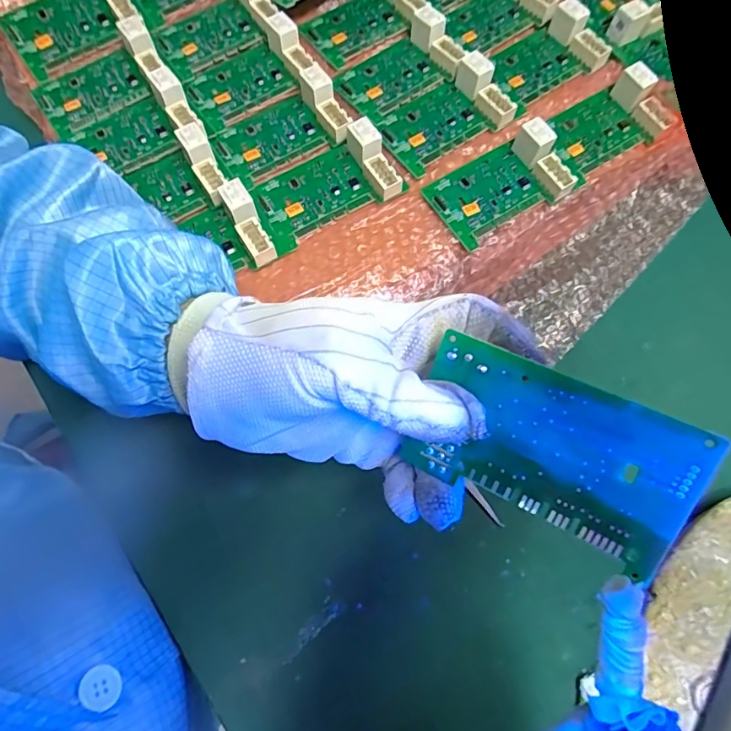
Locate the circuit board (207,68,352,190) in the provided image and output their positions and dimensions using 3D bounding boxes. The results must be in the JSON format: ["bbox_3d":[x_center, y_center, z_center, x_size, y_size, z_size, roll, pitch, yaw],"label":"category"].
[{"bbox_3d":[-0.063,-0.169,0.355,0.096,0.025,0.057,-30,77,-11],"label":"circuit board"}]

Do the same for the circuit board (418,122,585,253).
[{"bbox_3d":[0.094,-0.127,0.343,0.094,0.022,0.056,-30,77,-11],"label":"circuit board"}]

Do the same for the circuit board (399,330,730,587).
[{"bbox_3d":[0.066,0.031,0.181,0.097,0.004,0.056,24,107,24],"label":"circuit board"}]

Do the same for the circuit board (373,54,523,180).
[{"bbox_3d":[0.061,-0.187,0.361,0.099,0.018,0.058,-34,78,-12],"label":"circuit board"}]

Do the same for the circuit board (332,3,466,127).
[{"bbox_3d":[0.026,-0.228,0.378,0.096,0.026,0.058,-34,78,-12],"label":"circuit board"}]

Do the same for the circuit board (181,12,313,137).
[{"bbox_3d":[-0.089,-0.218,0.371,0.102,0.021,0.056,-37,79,-13],"label":"circuit board"}]

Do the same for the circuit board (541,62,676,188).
[{"bbox_3d":[0.177,-0.180,0.365,0.104,0.018,0.058,-31,78,-11],"label":"circuit board"}]

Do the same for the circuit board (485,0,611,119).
[{"bbox_3d":[0.136,-0.241,0.386,0.099,0.022,0.063,-34,78,-12],"label":"circuit board"}]

